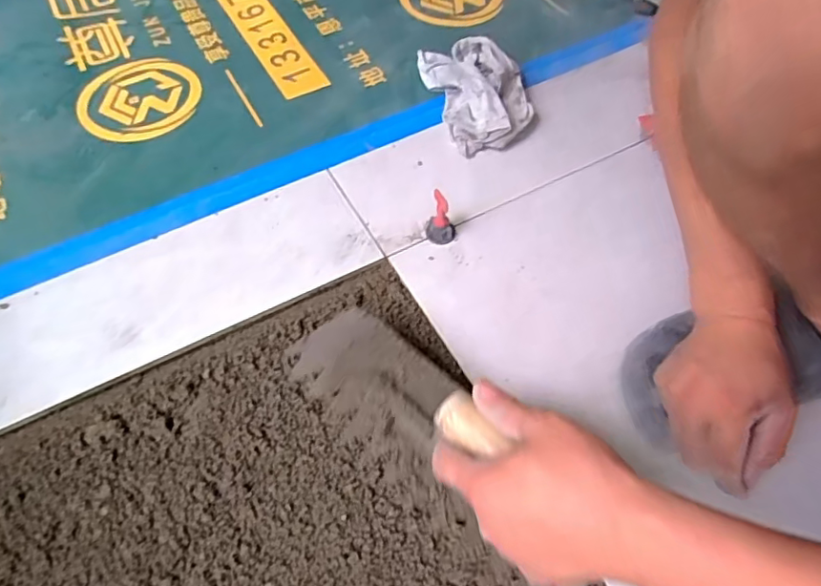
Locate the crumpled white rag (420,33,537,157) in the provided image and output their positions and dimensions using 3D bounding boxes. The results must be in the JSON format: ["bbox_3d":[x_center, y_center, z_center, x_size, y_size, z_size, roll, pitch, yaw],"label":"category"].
[{"bbox_3d":[0.089,-0.260,0.695,0.115,0.056,0.176,-15,58,-9],"label":"crumpled white rag"}]

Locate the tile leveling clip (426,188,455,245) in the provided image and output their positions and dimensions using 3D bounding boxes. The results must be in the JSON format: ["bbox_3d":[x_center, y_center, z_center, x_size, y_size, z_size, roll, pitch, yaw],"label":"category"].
[{"bbox_3d":[0.033,-0.080,0.577,0.031,0.054,0.027,2,57,1],"label":"tile leveling clip"}]

